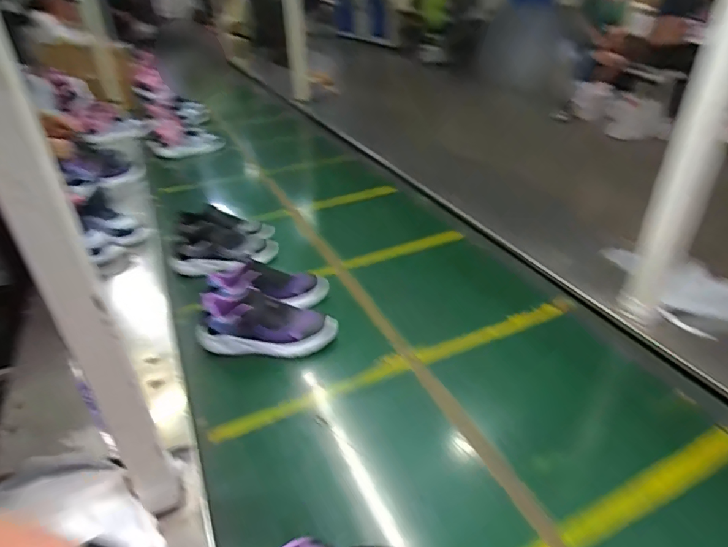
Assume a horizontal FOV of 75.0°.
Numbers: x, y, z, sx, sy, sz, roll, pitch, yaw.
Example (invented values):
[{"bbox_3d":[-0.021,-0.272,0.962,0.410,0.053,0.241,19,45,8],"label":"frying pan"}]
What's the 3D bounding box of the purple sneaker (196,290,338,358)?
[{"bbox_3d":[-0.178,0.092,0.875,0.246,0.105,0.077,-1,34,5],"label":"purple sneaker"}]

